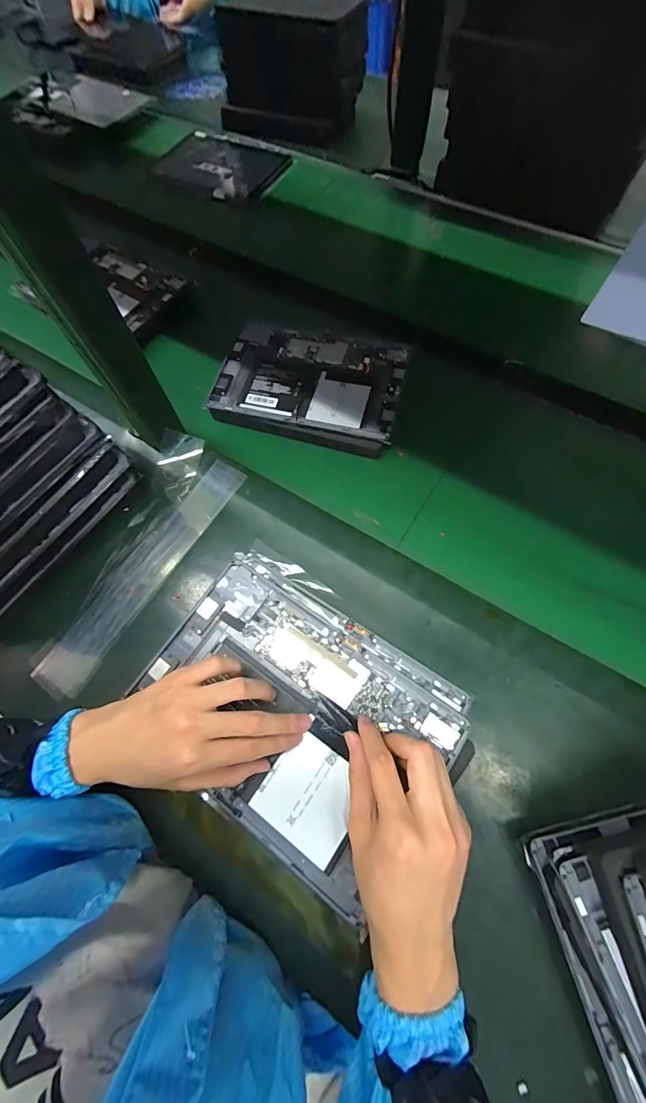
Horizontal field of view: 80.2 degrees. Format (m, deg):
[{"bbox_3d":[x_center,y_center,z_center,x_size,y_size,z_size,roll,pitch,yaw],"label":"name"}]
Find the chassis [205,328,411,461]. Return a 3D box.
[{"bbox_3d":[-0.019,-0.229,0.532,0.246,0.042,0.168,14,66,3],"label":"chassis"}]

